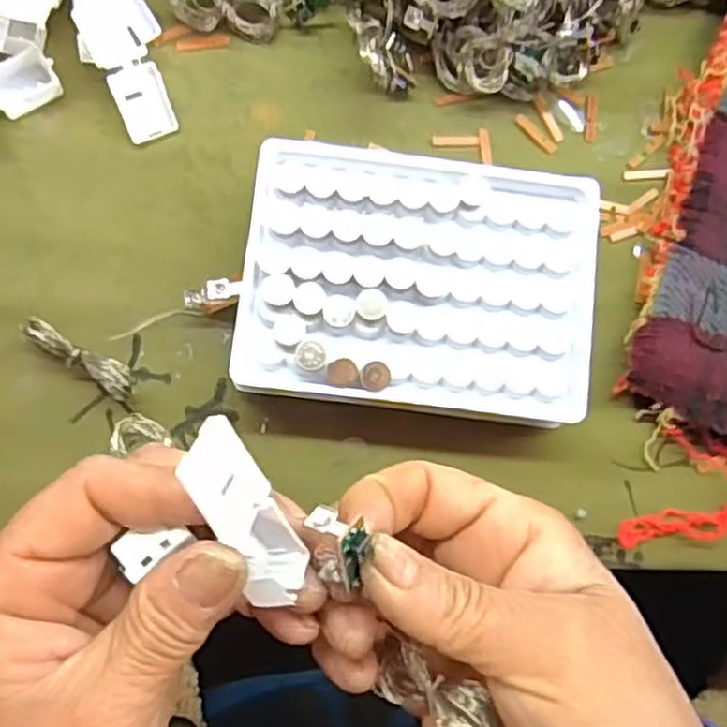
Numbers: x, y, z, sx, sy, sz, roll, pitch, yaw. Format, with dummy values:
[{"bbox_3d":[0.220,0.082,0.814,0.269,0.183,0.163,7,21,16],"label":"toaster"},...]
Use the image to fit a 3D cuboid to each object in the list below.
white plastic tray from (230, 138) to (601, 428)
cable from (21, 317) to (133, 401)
[{"bbox_3d":[0.021,-0.029,0.288,0.128,0.037,0.094,6,83,-1],"label":"white plastic tray"},{"bbox_3d":[-0.104,-0.002,0.278,0.045,0.014,0.011,33,83,2],"label":"cable"}]

